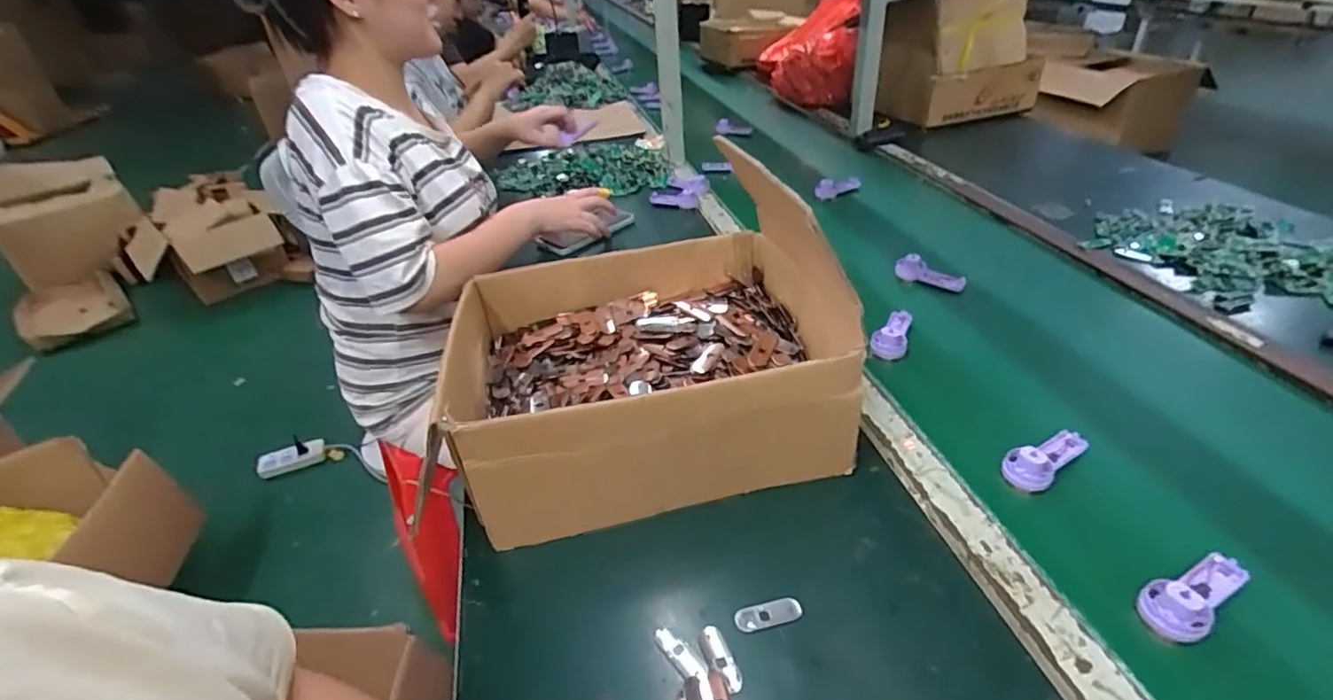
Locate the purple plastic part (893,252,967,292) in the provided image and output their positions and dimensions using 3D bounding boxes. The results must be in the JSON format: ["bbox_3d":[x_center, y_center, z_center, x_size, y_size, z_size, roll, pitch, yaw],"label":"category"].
[{"bbox_3d":[0.370,-0.109,0.863,0.092,0.035,0.021,19,42,30],"label":"purple plastic part"}]

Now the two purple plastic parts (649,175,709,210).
[{"bbox_3d":[0.032,-0.303,1.173,0.094,0.027,0.111,10,38,21],"label":"two purple plastic parts"}]

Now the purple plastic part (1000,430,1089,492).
[{"bbox_3d":[0.355,0.095,0.574,0.091,0.028,0.039,-27,40,-27],"label":"purple plastic part"}]

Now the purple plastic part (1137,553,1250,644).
[{"bbox_3d":[0.392,0.176,0.454,0.092,0.027,0.040,-23,39,-23],"label":"purple plastic part"}]

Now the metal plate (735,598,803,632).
[{"bbox_3d":[0.078,0.205,0.475,0.051,0.005,0.018,-10,36,-6],"label":"metal plate"}]

